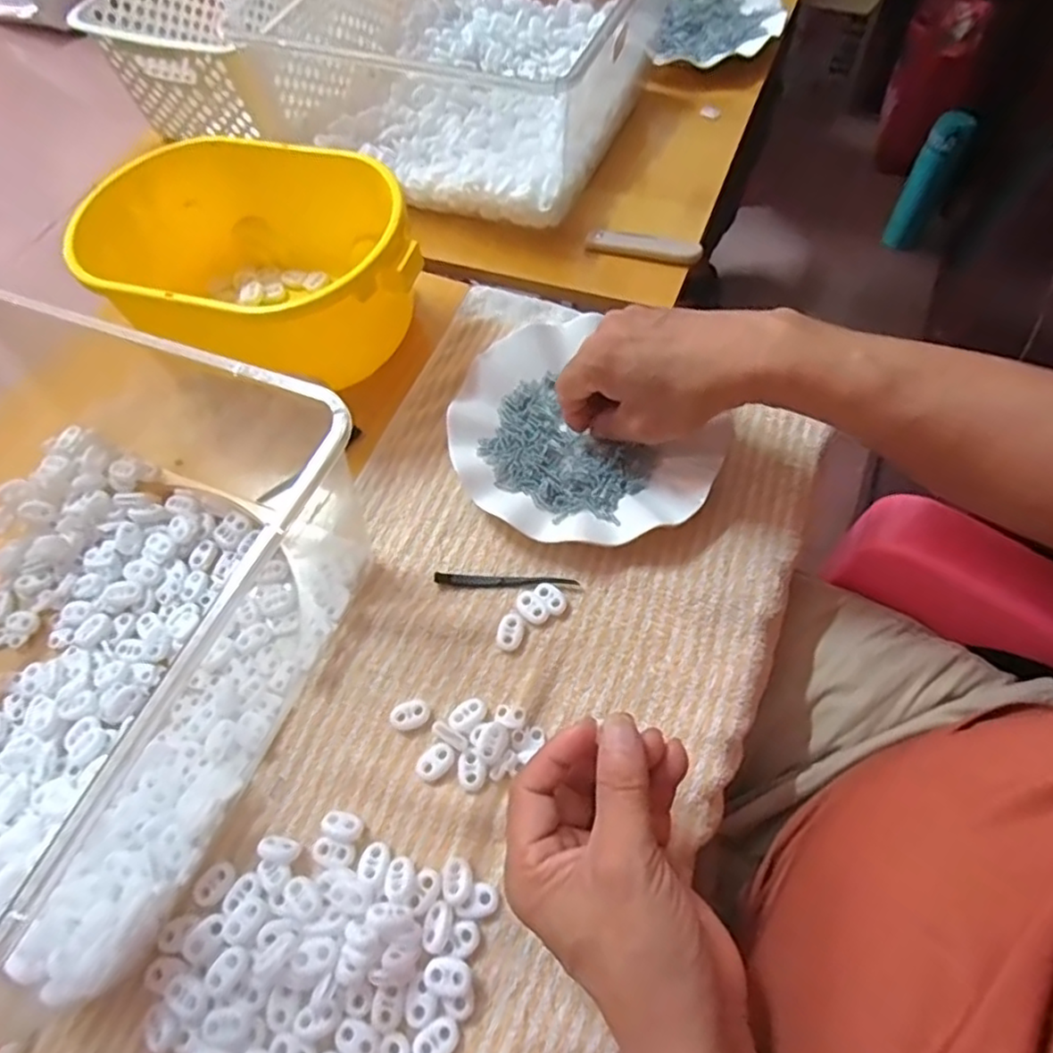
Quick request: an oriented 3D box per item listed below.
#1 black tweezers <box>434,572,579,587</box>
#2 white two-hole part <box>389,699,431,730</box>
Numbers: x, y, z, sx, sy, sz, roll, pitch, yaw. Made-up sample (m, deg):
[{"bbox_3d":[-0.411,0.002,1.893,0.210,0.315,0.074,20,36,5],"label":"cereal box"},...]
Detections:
[{"bbox_3d":[-0.013,0.034,0.411,0.087,0.011,0.008,2,61,6],"label":"black tweezers"},{"bbox_3d":[-0.067,0.108,0.379,0.023,0.004,0.015,-16,61,-4],"label":"white two-hole part"}]

